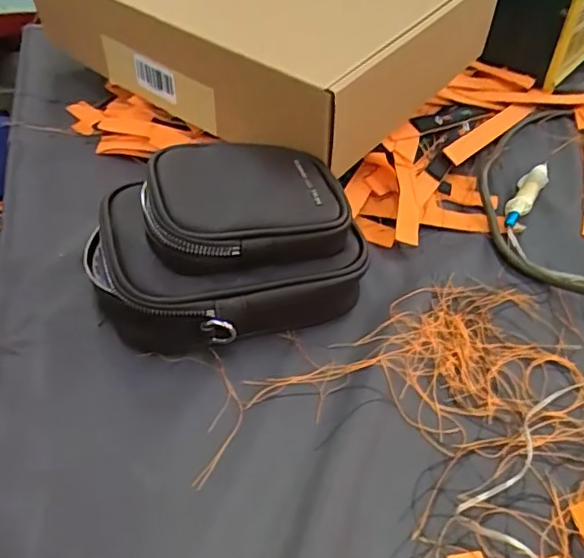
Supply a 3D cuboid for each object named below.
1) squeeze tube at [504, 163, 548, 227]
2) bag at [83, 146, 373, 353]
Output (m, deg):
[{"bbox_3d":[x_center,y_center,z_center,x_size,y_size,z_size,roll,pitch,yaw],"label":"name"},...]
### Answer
[{"bbox_3d":[0.220,-0.082,0.538,0.022,0.014,0.112,29,50,19],"label":"squeeze tube"},{"bbox_3d":[-0.046,-0.025,0.393,0.173,0.086,0.122,-18,52,-22],"label":"bag"}]

